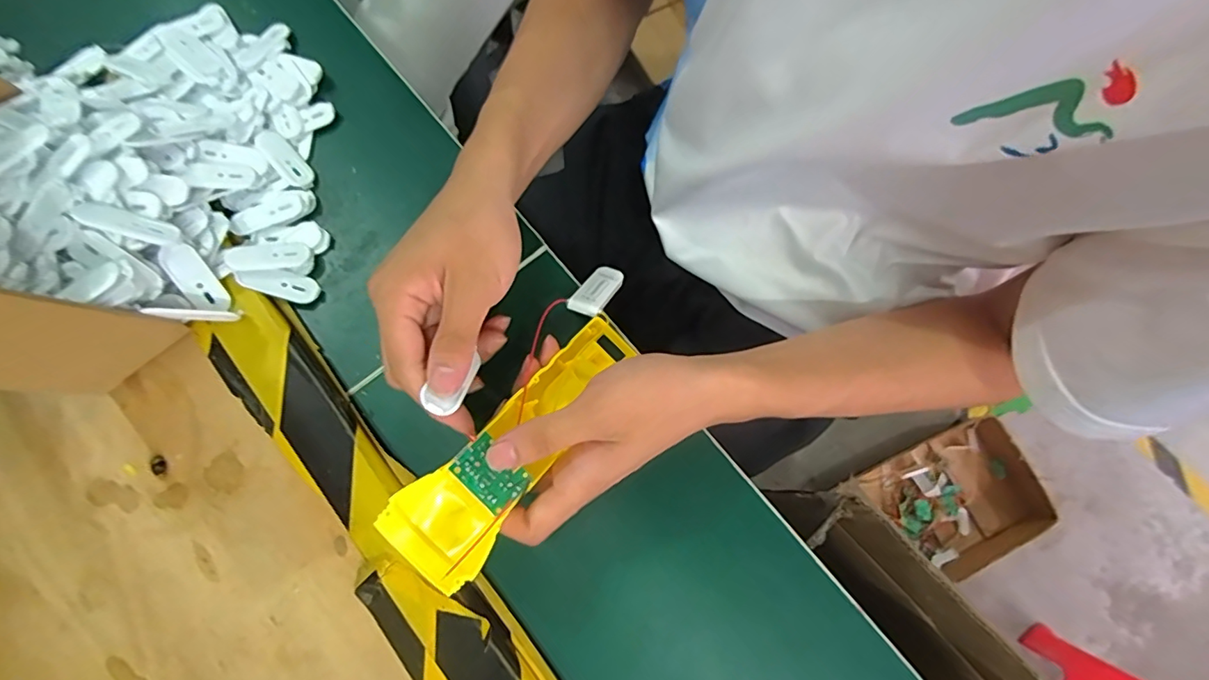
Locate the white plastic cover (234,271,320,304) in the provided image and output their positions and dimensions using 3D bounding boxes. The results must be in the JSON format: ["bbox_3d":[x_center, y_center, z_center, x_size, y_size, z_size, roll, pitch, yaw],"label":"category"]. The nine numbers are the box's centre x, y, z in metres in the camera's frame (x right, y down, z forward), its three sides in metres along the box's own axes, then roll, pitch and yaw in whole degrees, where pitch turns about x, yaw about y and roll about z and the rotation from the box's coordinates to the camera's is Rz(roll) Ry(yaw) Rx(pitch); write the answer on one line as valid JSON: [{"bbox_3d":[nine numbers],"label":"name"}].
[{"bbox_3d":[-0.212,-0.036,0.340,0.046,0.004,0.018,11,73,-23],"label":"white plastic cover"}]

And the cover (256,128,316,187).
[{"bbox_3d":[-0.224,-0.127,0.365,0.018,0.006,0.049,-41,79,-12],"label":"cover"}]

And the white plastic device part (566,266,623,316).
[{"bbox_3d":[-0.004,-0.033,0.346,0.022,0.007,0.054,30,41,7],"label":"white plastic device part"}]

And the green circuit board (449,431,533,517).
[{"bbox_3d":[-0.056,0.066,0.259,0.034,0.004,0.024,46,66,-1],"label":"green circuit board"}]

